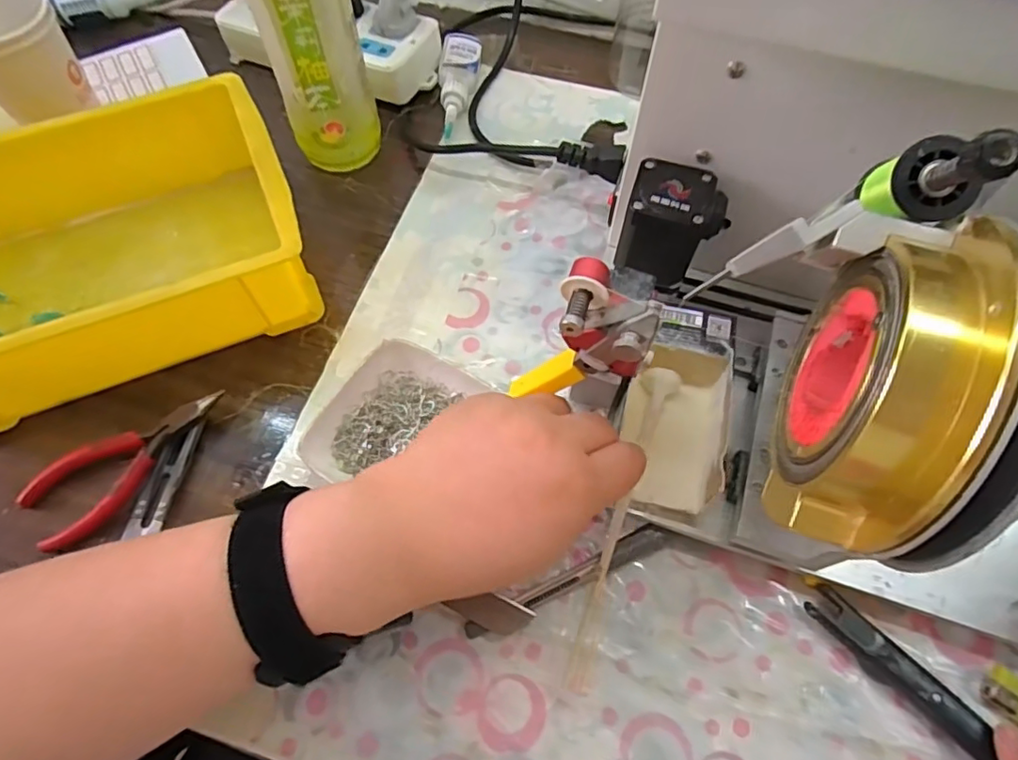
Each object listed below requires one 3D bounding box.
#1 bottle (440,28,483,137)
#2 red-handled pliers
[{"bbox_3d":[-0.043,-0.254,0.489,0.031,0.020,0.114,4,64,2],"label":"bottle"},{"bbox_3d":[-0.224,0.045,0.340,0.117,0.021,0.049,-42,71,-18],"label":"red-handled pliers"}]

